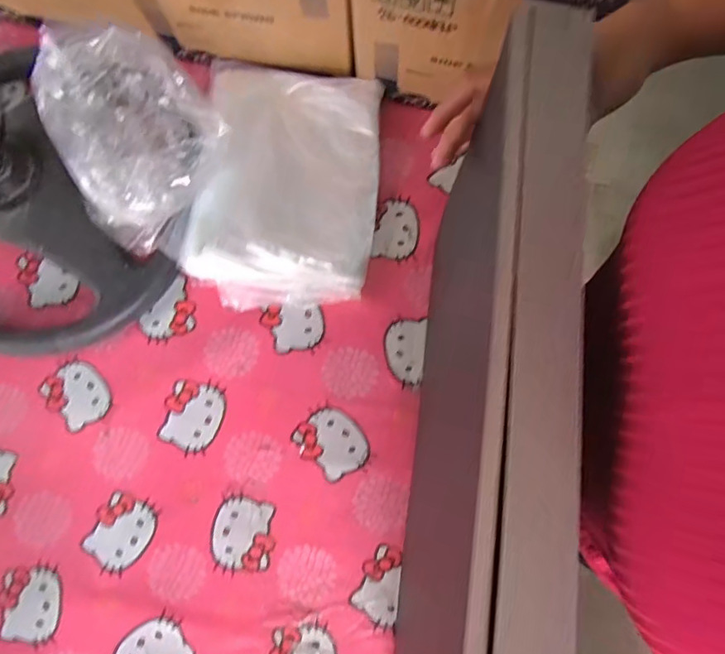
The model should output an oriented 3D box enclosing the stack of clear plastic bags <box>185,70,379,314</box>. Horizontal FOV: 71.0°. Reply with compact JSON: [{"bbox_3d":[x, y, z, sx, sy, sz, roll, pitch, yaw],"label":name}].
[{"bbox_3d":[-0.098,-0.178,0.639,0.228,0.051,0.310,7,80,2],"label":"stack of clear plastic bags"}]

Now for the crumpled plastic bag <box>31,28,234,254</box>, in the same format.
[{"bbox_3d":[-0.273,-0.213,0.577,0.183,0.131,0.191,29,82,6],"label":"crumpled plastic bag"}]

